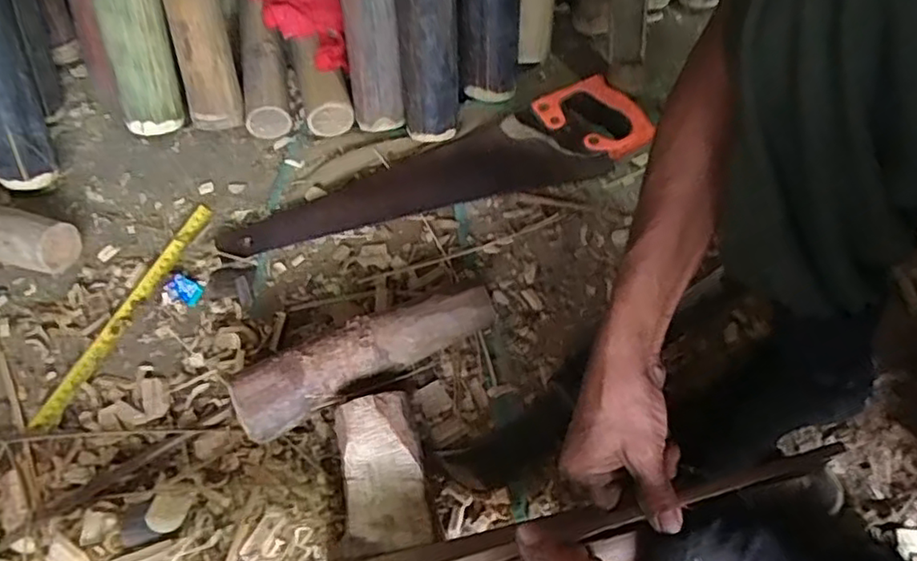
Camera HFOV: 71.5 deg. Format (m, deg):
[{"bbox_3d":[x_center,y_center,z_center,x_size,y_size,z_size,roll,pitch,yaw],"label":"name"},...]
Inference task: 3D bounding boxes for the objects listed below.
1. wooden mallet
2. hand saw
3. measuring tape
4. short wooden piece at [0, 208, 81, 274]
[{"bbox_3d":[-0.084,0.071,0.606,0.249,0.070,0.053,-26,61,-11],"label":"wooden mallet"},{"bbox_3d":[-0.029,-0.134,0.749,0.507,0.036,0.120,-14,59,-4],"label":"hand saw"},{"bbox_3d":[-0.361,0.028,0.695,0.024,0.007,0.288,19,63,16],"label":"measuring tape"},{"bbox_3d":[-0.512,-0.049,0.719,0.165,0.064,0.052,12,61,11],"label":"short wooden piece"}]

